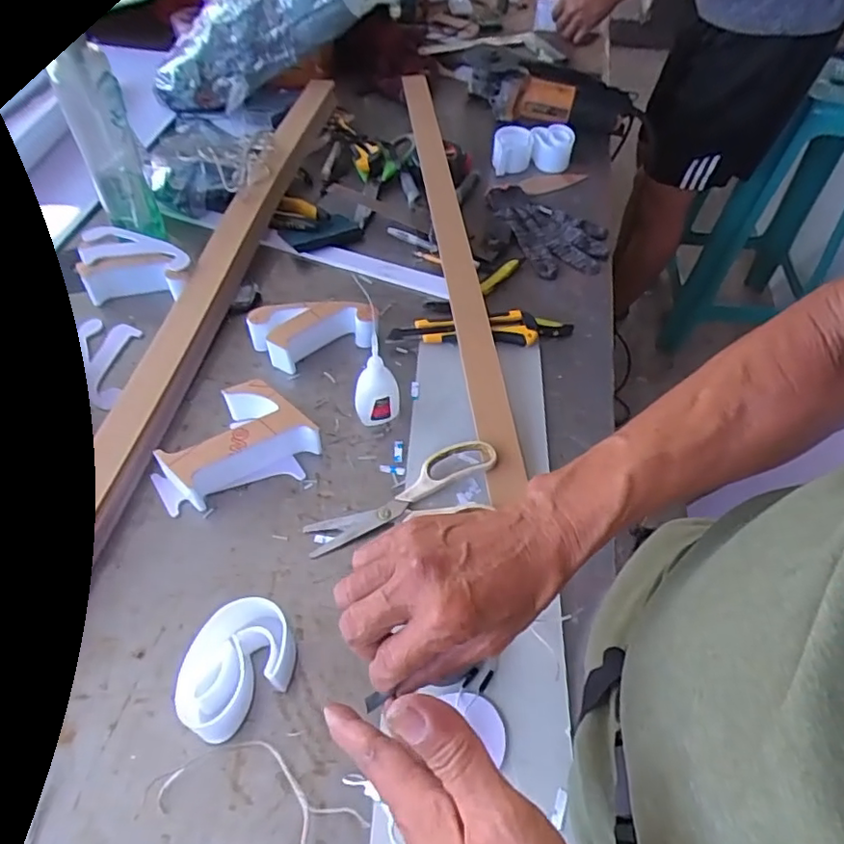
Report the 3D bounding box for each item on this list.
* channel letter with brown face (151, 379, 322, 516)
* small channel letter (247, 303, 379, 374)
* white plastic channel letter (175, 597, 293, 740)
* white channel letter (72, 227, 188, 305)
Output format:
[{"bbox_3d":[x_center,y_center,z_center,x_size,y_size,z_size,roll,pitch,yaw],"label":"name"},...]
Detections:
[{"bbox_3d":[-0.180,0.020,0.555,0.148,0.050,0.093,-20,56,-17],"label":"channel letter with brown face"},{"bbox_3d":[-0.118,-0.100,0.650,0.136,0.046,0.062,-16,55,-14],"label":"small channel letter"},{"bbox_3d":[-0.137,0.182,0.438,0.090,0.046,0.072,-32,60,-24],"label":"white plastic channel letter"},{"bbox_3d":[-0.337,-0.180,0.694,0.137,0.051,0.082,5,53,1],"label":"white channel letter"}]

